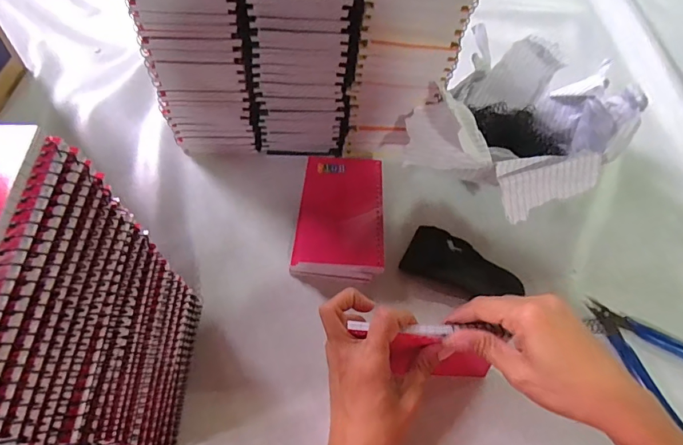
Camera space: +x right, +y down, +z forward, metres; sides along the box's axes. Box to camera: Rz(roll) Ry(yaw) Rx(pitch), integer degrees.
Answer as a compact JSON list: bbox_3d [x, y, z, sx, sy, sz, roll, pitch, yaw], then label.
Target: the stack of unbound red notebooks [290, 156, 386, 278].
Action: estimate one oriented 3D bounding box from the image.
[{"bbox_3d":[0.001,-0.004,0.458,0.088,0.040,0.135,5,58,0],"label":"stack of unbound red notebooks"}]

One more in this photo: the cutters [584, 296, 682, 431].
[{"bbox_3d":[0.290,0.119,0.416,0.080,0.010,0.118,-33,65,-22],"label":"cutters"}]

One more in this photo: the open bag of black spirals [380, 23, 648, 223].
[{"bbox_3d":[0.185,-0.101,0.487,0.198,0.106,0.234,35,62,18],"label":"open bag of black spirals"}]

